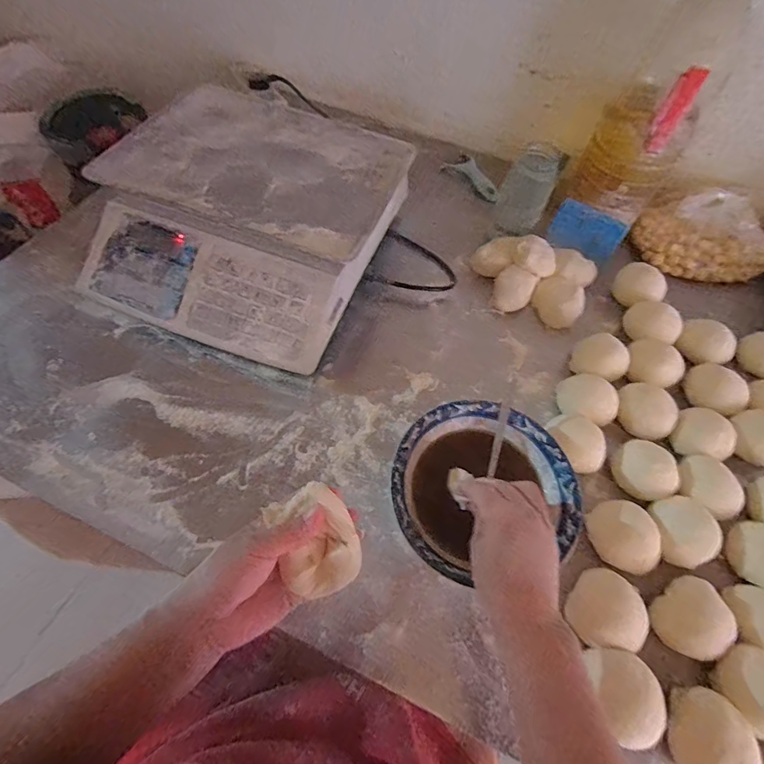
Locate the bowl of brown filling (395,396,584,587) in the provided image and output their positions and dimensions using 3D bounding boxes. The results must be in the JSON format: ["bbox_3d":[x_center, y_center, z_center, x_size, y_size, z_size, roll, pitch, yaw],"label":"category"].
[{"bbox_3d":[0.095,0.105,0.406,0.175,0.049,0.169,2,60,-3],"label":"bowl of brown filling"}]

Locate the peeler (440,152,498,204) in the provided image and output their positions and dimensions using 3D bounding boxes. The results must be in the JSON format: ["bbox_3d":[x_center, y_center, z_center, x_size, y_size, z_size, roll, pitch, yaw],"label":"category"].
[{"bbox_3d":[0.163,-0.349,0.700,0.058,0.011,0.121,-36,68,-22],"label":"peeler"}]

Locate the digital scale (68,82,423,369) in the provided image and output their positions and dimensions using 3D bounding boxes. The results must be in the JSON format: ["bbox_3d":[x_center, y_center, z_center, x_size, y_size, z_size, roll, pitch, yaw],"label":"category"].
[{"bbox_3d":[-0.168,-0.215,0.541,0.345,0.105,0.349,19,60,7],"label":"digital scale"}]

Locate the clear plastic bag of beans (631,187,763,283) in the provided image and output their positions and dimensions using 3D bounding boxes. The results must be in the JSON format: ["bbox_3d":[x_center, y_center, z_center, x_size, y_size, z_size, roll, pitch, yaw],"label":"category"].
[{"bbox_3d":[0.484,-0.214,0.609,0.189,0.069,0.104,14,60,4],"label":"clear plastic bag of beans"}]

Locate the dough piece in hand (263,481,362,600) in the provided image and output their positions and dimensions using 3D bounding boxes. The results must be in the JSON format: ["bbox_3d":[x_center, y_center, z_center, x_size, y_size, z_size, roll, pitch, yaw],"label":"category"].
[{"bbox_3d":[-0.051,0.122,0.317,0.058,0.029,0.076,-23,64,-13],"label":"dough piece in hand"}]

